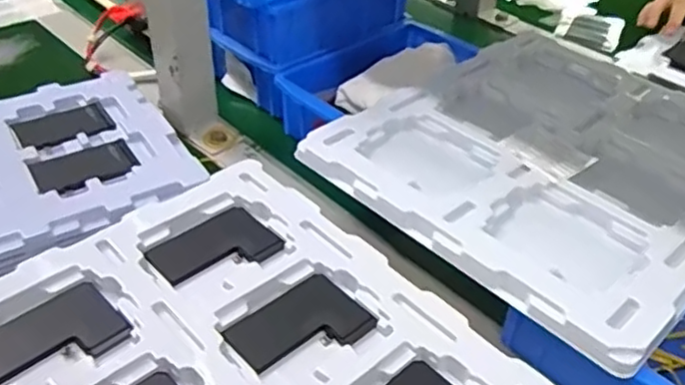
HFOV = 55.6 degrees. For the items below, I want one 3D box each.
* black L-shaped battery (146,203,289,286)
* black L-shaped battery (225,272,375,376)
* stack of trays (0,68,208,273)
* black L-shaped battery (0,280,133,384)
[{"bbox_3d":[-0.091,0.039,0.459,0.082,0.008,0.057,-26,47,-31],"label":"black L-shaped battery"},{"bbox_3d":[-0.026,0.084,0.407,0.081,0.010,0.058,-28,48,-32],"label":"black L-shaped battery"},{"bbox_3d":[-0.278,-0.018,0.541,0.278,0.032,0.227,-21,45,-27],"label":"stack of trays"},{"bbox_3d":[-0.176,0.089,0.392,0.060,0.007,0.080,33,48,32],"label":"black L-shaped battery"}]

